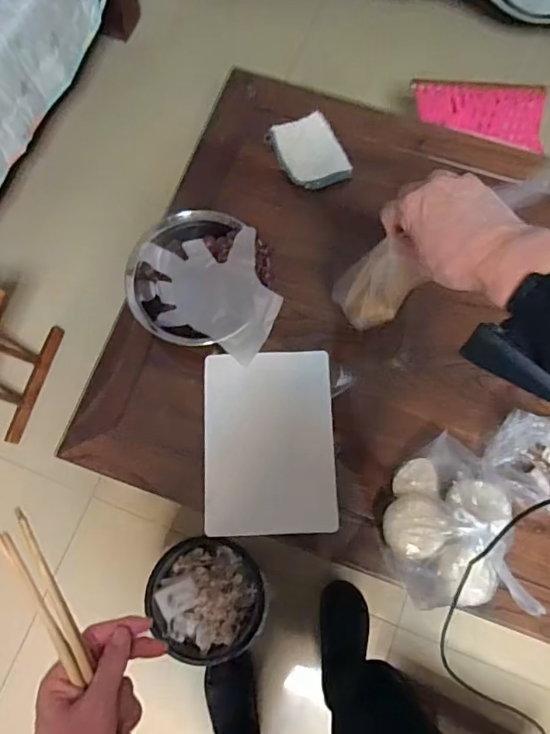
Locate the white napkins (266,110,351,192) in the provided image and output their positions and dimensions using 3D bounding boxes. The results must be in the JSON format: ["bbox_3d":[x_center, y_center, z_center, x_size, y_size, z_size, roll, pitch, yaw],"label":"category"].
[{"bbox_3d":[0.061,-0.389,0.948,0.104,0.030,0.144,-27,74,-6],"label":"white napkins"}]

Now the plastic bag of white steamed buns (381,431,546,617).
[{"bbox_3d":[0.249,0.210,0.720,0.178,0.087,0.234,9,74,5],"label":"plastic bag of white steamed buns"}]

